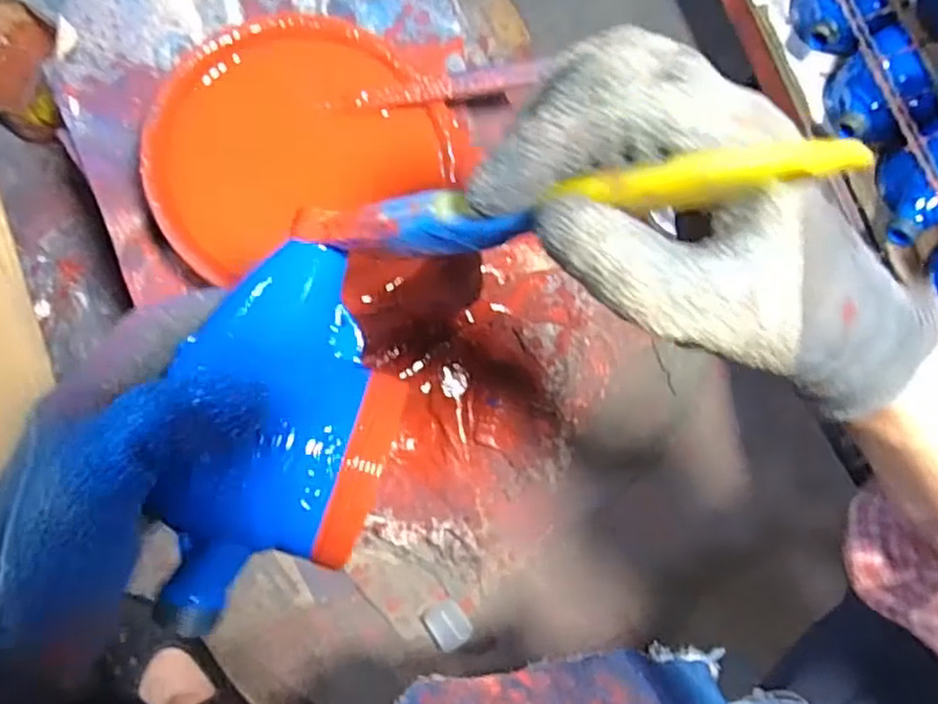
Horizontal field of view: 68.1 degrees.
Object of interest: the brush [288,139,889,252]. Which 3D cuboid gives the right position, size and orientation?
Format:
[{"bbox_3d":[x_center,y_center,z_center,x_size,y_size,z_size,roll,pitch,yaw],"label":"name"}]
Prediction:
[{"bbox_3d":[0.012,-0.044,0.209,0.185,0.018,0.019,-2,83,35],"label":"brush"}]

